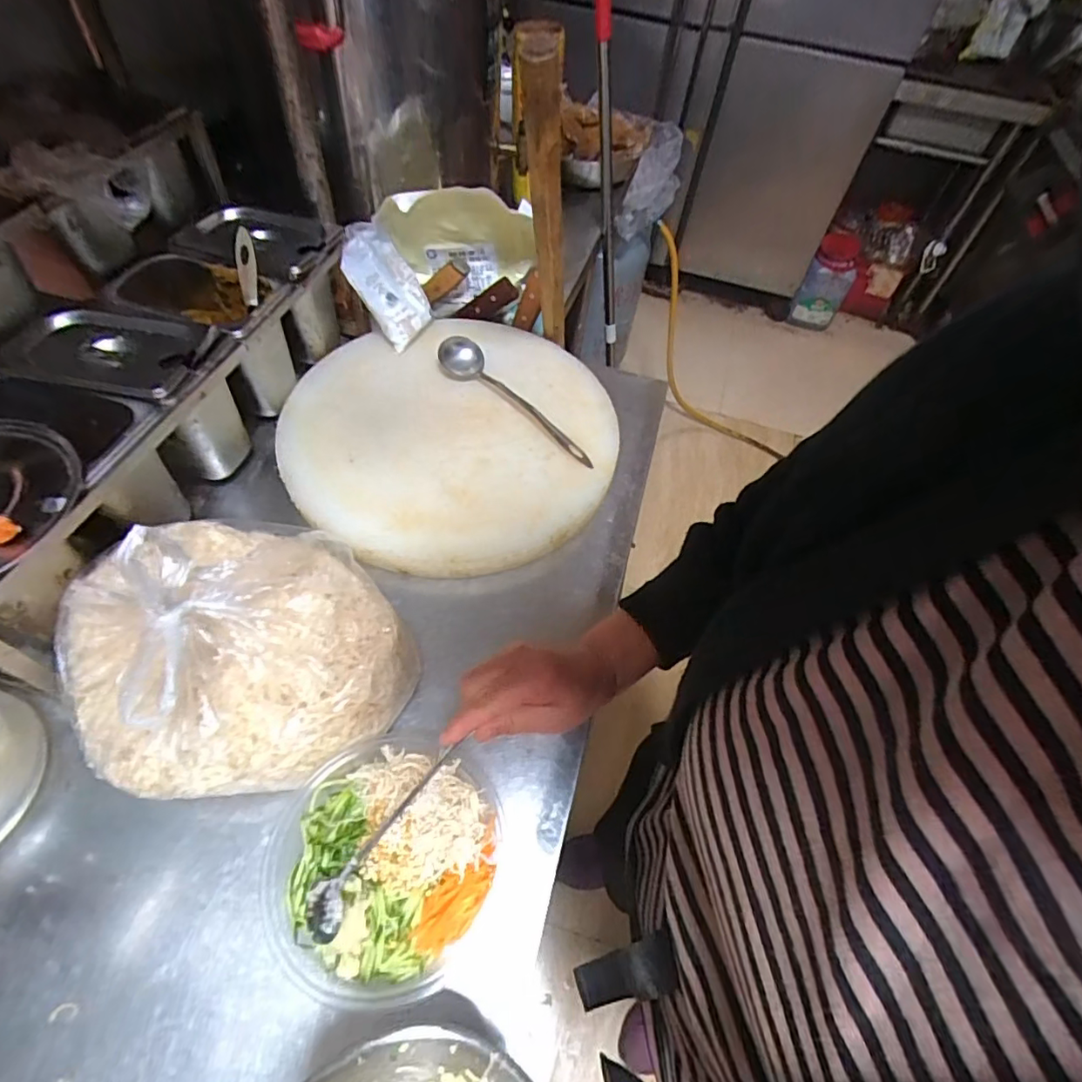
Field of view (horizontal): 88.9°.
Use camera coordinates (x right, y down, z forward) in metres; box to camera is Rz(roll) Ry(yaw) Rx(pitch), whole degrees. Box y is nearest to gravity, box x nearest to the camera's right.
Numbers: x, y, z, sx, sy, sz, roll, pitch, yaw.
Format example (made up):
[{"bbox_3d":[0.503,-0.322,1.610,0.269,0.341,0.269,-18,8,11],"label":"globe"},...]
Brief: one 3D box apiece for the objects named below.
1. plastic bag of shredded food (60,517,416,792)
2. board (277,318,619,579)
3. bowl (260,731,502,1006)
[{"bbox_3d":[-0.260,0.077,0.453,0.248,0.158,0.251,-31,63,-23],"label":"plastic bag of shredded food"},{"bbox_3d":[-0.108,-0.139,0.694,0.388,0.043,0.395,2,58,-3],"label":"board"},{"bbox_3d":[-0.115,0.235,0.415,0.159,0.080,0.163,1,54,-2],"label":"bowl"}]

